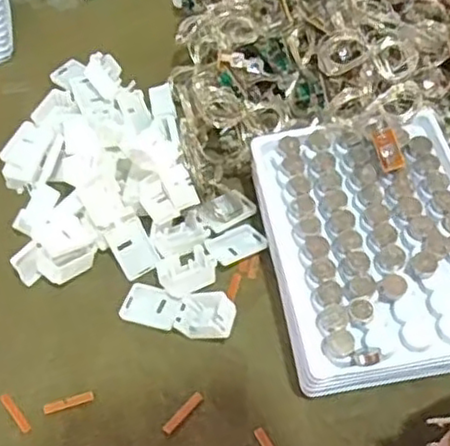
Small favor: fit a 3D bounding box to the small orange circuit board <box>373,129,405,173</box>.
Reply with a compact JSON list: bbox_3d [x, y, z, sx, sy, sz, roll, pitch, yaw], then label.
[{"bbox_3d":[0.077,-0.034,0.318,0.011,0.004,0.018,-20,88,3],"label":"small orange circuit board"}]

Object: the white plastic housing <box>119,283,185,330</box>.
[{"bbox_3d":[-0.035,0.039,0.324,0.029,0.004,0.019,16,59,14],"label":"white plastic housing"}]

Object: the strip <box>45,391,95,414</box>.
[{"bbox_3d":[-0.070,0.081,0.304,0.022,0.004,0.004,-15,68,-9],"label":"strip"}]

